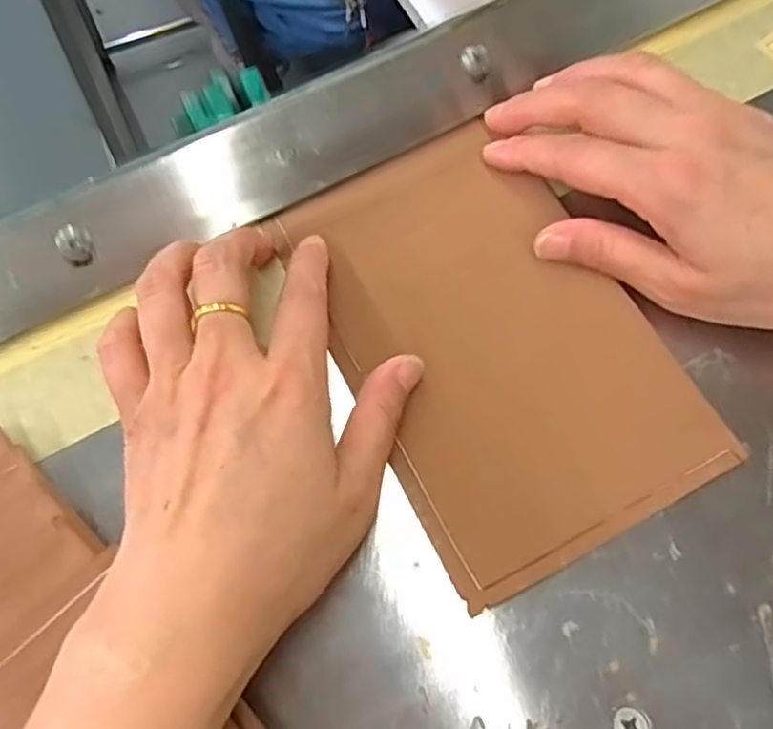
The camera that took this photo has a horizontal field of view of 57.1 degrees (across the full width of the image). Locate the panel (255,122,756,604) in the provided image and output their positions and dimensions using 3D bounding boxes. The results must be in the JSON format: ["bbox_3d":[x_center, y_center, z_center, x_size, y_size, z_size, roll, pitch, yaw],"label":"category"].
[{"bbox_3d":[0.039,-0.012,0.278,0.111,0.008,0.174,-27,73,-5],"label":"panel"}]

